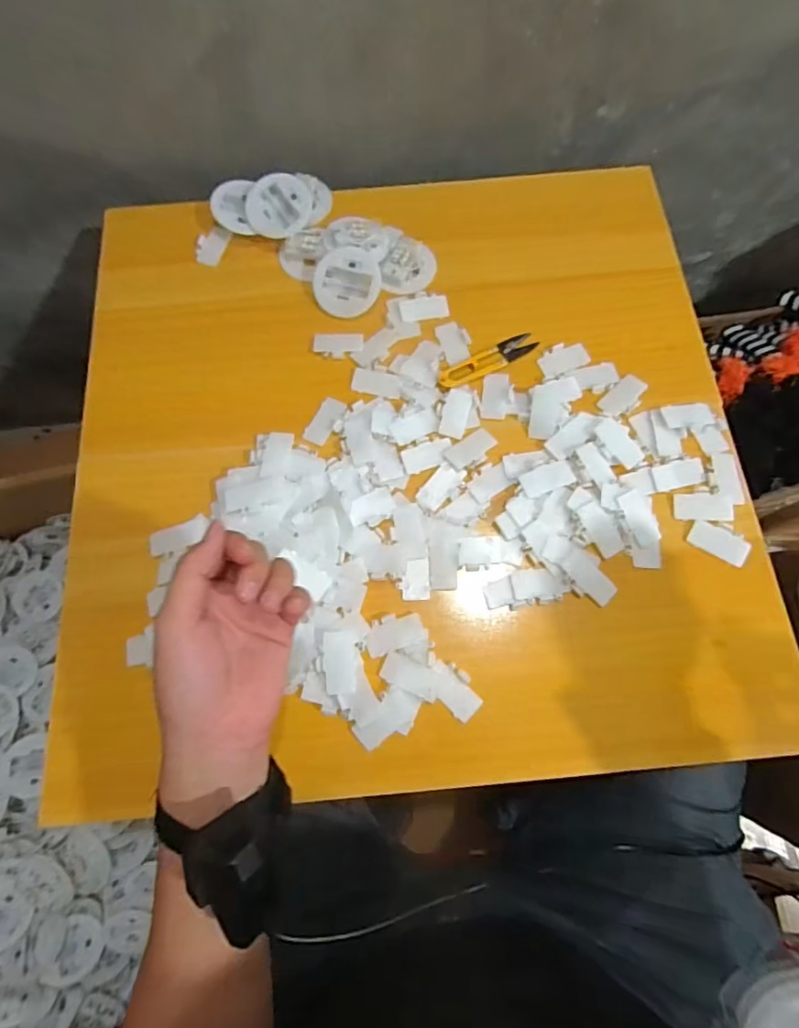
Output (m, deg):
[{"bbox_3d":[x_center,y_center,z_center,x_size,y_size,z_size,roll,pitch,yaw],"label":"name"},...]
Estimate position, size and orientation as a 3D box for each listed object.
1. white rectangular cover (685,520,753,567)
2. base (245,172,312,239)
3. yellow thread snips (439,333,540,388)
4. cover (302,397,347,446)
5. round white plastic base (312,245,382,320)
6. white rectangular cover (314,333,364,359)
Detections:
[{"bbox_3d":[0.270,0.024,0.444,0.048,0.006,0.025,28,75,9],"label":"white rectangular cover"},{"bbox_3d":[-0.126,-0.321,0.541,0.065,0.012,0.072,-22,73,-6],"label":"base"},{"bbox_3d":[0.085,-0.147,0.499,0.103,0.004,0.024,-29,74,-8],"label":"yellow thread snips"},{"bbox_3d":[-0.070,-0.086,0.487,0.024,0.004,0.048,27,75,9],"label":"cover"},{"bbox_3d":[-0.053,-0.230,0.520,0.069,0.012,0.069,0,93,10],"label":"round white plastic base"},{"bbox_3d":[-0.059,-0.164,0.509,0.047,0.004,0.027,1,72,1],"label":"white rectangular cover"}]

